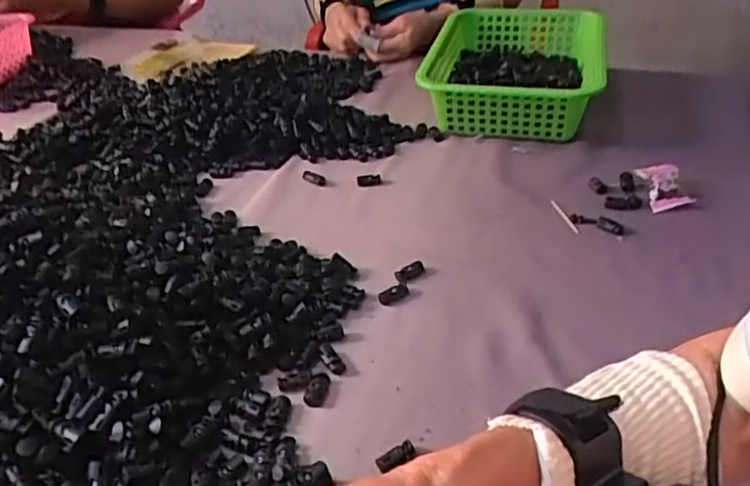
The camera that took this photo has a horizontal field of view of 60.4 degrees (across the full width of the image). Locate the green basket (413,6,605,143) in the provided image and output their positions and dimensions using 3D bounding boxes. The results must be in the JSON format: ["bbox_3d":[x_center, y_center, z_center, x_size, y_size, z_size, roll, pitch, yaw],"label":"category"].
[{"bbox_3d":[0.196,-0.239,0.885,0.216,0.080,0.326,7,38,14],"label":"green basket"}]

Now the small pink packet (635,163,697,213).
[{"bbox_3d":[0.306,-0.060,0.678,0.049,0.024,0.056,-6,37,-3],"label":"small pink packet"}]

